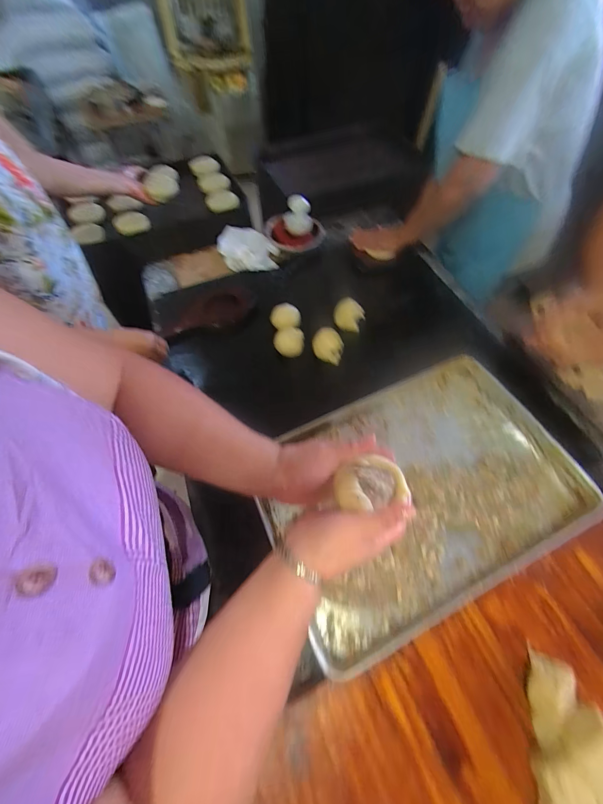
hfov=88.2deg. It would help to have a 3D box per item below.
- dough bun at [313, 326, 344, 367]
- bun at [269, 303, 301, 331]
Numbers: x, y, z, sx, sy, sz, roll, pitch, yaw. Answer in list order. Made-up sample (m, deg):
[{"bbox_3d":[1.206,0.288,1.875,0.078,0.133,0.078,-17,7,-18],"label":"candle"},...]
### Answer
[{"bbox_3d":[0.067,-0.143,0.788,0.075,0.080,0.062,15,62,9],"label":"dough bun"},{"bbox_3d":[-0.040,-0.223,0.827,0.076,0.041,0.071,-28,64,-14],"label":"bun"}]

